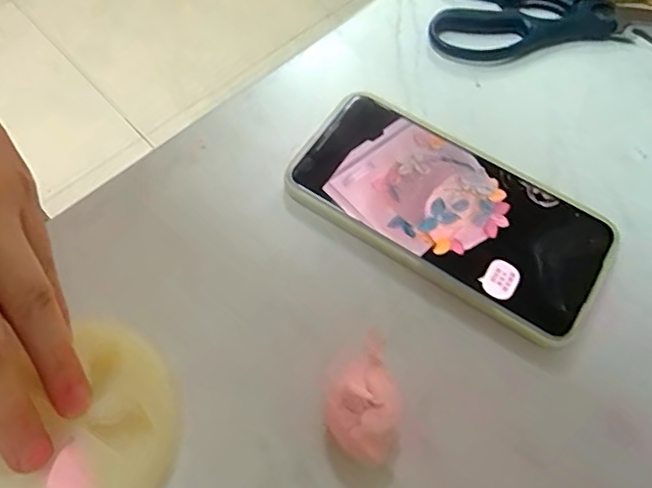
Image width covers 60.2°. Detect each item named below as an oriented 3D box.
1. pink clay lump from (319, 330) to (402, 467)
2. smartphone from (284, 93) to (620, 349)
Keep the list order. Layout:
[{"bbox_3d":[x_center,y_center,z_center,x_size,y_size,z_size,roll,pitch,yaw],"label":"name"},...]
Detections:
[{"bbox_3d":[0.014,0.069,0.243,0.031,0.022,0.048,-12,66,-8],"label":"pink clay lump"},{"bbox_3d":[0.062,-0.018,0.293,0.162,0.012,0.076,32,68,13],"label":"smartphone"}]

